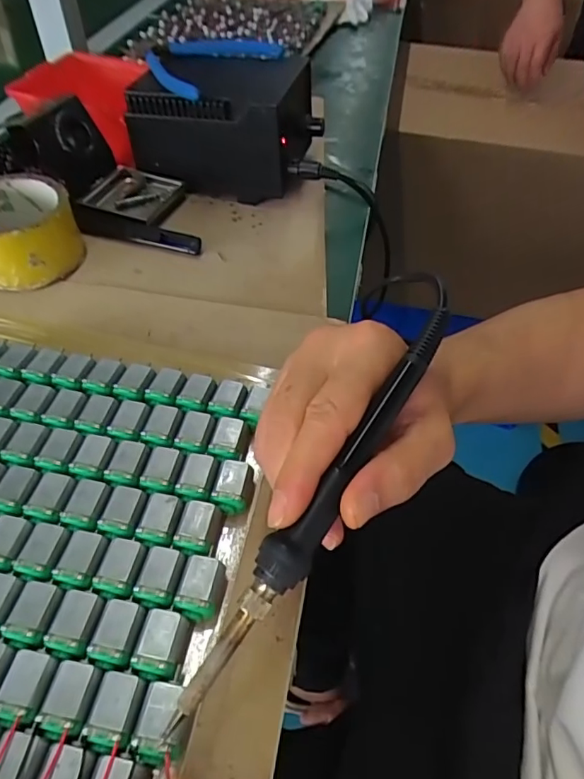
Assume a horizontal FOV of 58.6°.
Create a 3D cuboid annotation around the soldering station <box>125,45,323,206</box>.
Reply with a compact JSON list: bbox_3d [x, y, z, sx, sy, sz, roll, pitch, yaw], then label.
[{"bbox_3d":[-0.058,-0.242,0.471,0.152,0.091,0.102,7,50,1],"label":"soldering station"}]

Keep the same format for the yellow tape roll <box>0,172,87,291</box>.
[{"bbox_3d":[-0.206,-0.119,0.389,0.084,0.047,0.085,3,50,-3],"label":"yellow tape roll"}]

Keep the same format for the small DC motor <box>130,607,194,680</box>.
[{"bbox_3d":[-0.057,0.111,0.226,0.020,0.010,0.027,11,50,4],"label":"small DC motor"}]

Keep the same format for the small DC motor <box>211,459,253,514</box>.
[{"bbox_3d":[-0.032,0.053,0.277,0.018,0.014,0.028,10,50,3],"label":"small DC motor"}]

